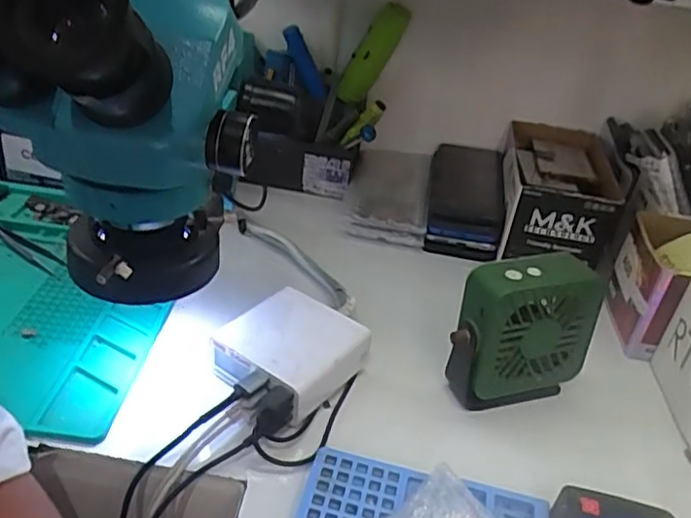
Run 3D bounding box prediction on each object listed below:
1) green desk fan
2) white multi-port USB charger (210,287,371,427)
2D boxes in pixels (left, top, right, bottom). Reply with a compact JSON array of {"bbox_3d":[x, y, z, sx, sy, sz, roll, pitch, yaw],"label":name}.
[{"bbox_3d":[0.128,0.056,0.472,0.100,0.113,0.042,-8,36,-23],"label":"green desk fan"},{"bbox_3d":[-0.044,0.069,0.477,0.090,0.040,0.095,31,40,30],"label":"white multi-port USB charger"}]

